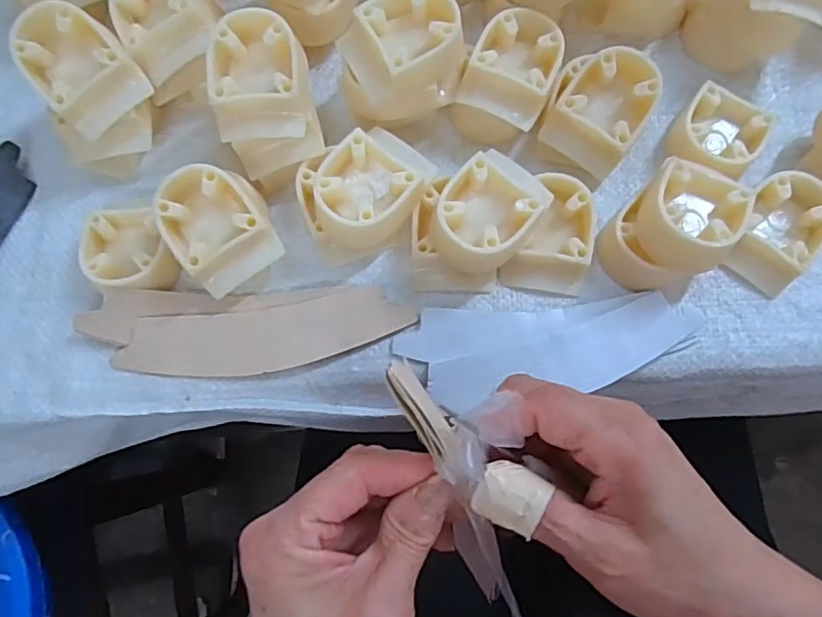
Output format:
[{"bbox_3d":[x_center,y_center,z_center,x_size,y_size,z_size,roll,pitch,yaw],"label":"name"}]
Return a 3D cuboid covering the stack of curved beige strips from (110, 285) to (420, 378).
[{"bbox_3d":[-0.077,0.015,0.309,0.152,0.009,0.036,-9,81,-2],"label":"stack of curved beige strips"}]

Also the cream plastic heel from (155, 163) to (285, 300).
[{"bbox_3d":[-0.100,-0.043,0.307,0.051,0.040,0.064,-25,77,-6],"label":"cream plastic heel"}]

